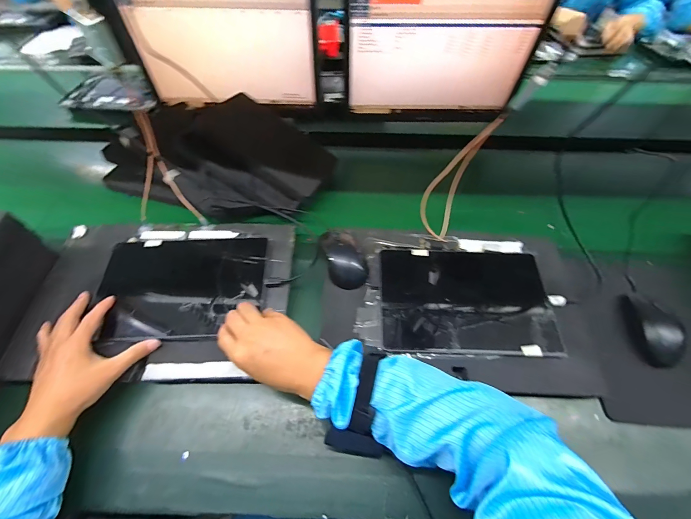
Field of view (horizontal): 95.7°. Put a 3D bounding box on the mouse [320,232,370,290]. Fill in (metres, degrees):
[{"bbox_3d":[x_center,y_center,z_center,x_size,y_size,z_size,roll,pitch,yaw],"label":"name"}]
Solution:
[{"bbox_3d":[0.000,-0.006,0.513,0.063,0.034,0.107,-15,58,-10],"label":"mouse"}]

